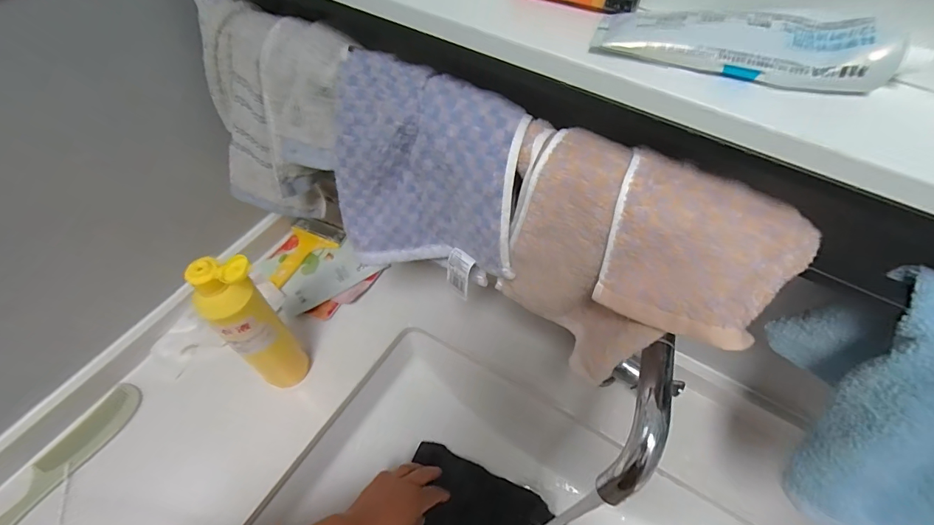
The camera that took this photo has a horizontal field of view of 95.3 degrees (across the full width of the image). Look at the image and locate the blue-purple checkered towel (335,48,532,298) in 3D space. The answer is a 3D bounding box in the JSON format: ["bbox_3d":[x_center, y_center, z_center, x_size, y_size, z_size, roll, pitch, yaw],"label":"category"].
[{"bbox_3d":[-0.034,-0.066,0.366,0.172,0.177,0.048,21,39,18],"label":"blue-purple checkered towel"}]

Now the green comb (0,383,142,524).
[{"bbox_3d":[-0.470,0.235,0.483,0.052,0.015,0.211,22,57,13],"label":"green comb"}]

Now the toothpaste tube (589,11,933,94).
[{"bbox_3d":[0.150,-0.121,0.229,0.150,0.025,0.040,16,56,10],"label":"toothpaste tube"}]

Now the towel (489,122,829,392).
[{"bbox_3d":[0.106,0.005,0.318,0.183,0.157,0.086,34,61,20],"label":"towel"}]

